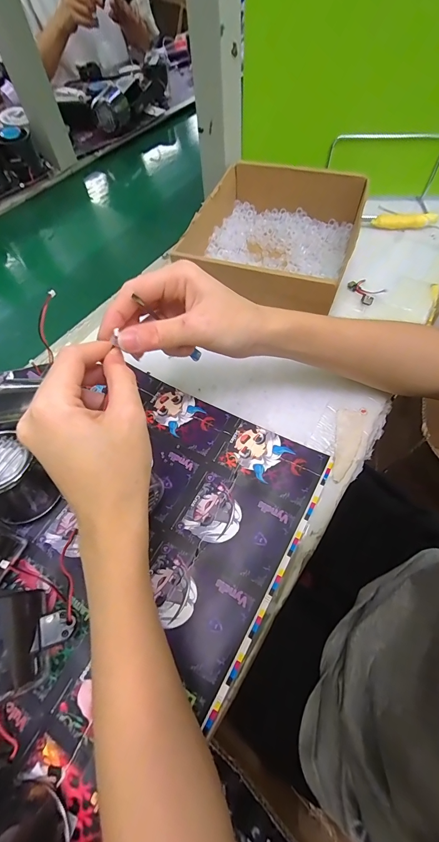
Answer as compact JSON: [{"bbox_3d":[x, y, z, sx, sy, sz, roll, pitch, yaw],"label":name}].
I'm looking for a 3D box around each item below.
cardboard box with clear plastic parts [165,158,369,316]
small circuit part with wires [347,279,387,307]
[{"bbox_3d":[0.063,-0.214,0.387,0.168,0.069,0.214,18,62,13],"label":"cardboard box with clear plastic parts"},{"bbox_3d":[0.171,-0.154,0.384,0.028,0.009,0.041,-27,62,-13],"label":"small circuit part with wires"}]

